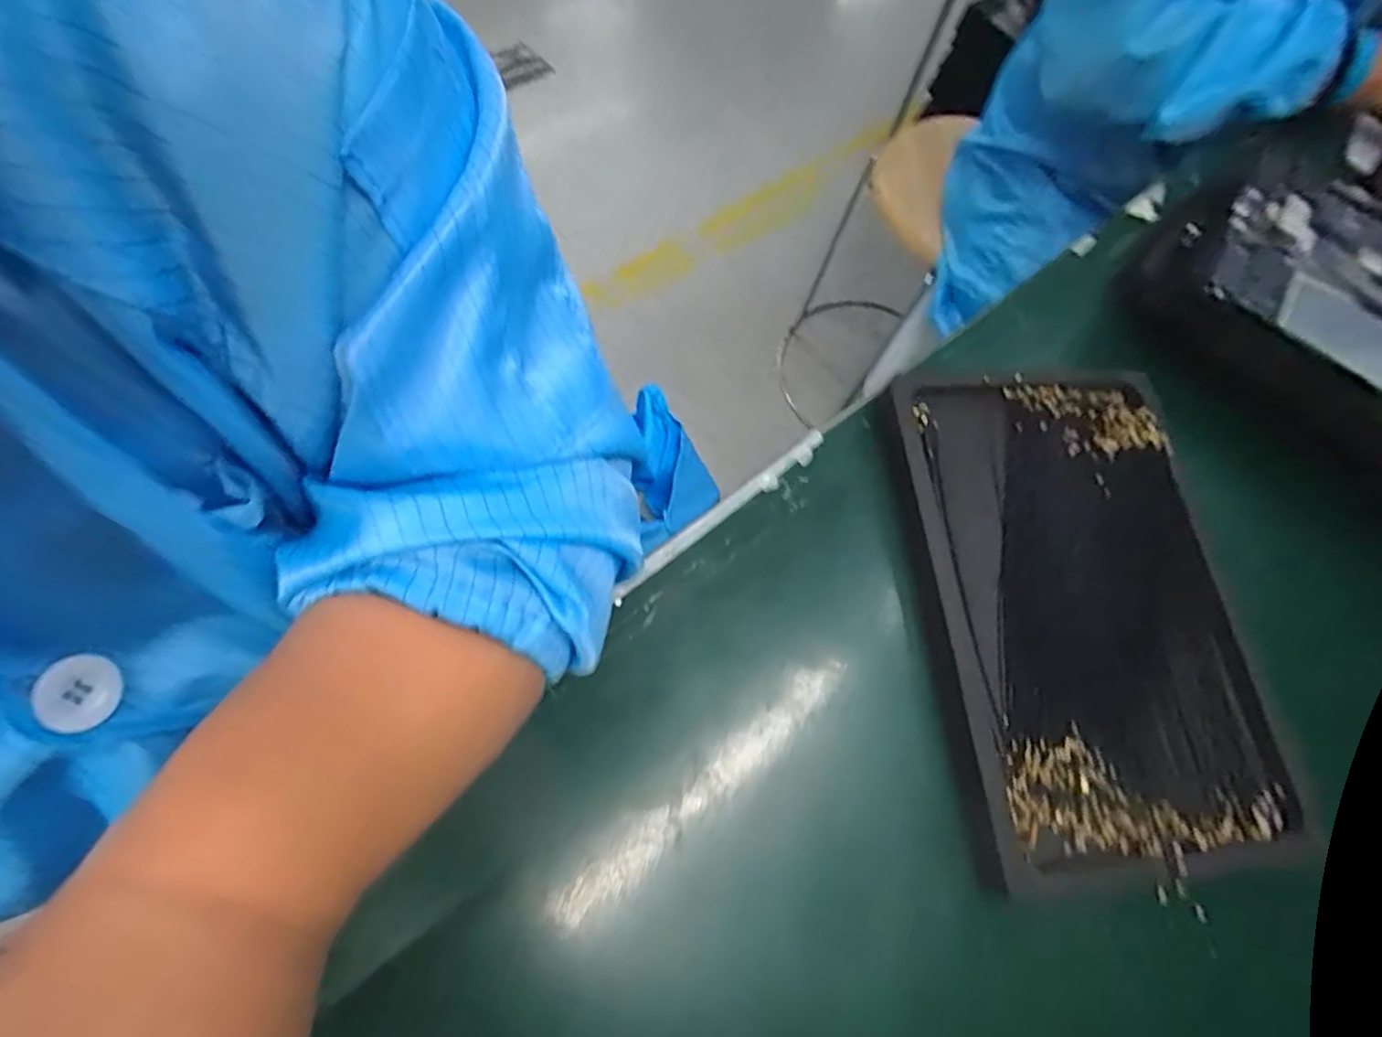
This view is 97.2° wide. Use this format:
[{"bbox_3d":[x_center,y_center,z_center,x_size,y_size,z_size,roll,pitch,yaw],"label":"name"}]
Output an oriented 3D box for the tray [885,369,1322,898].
[{"bbox_3d":[0.191,0.037,0.299,0.164,0.020,0.242,-6,70,-8],"label":"tray"}]

